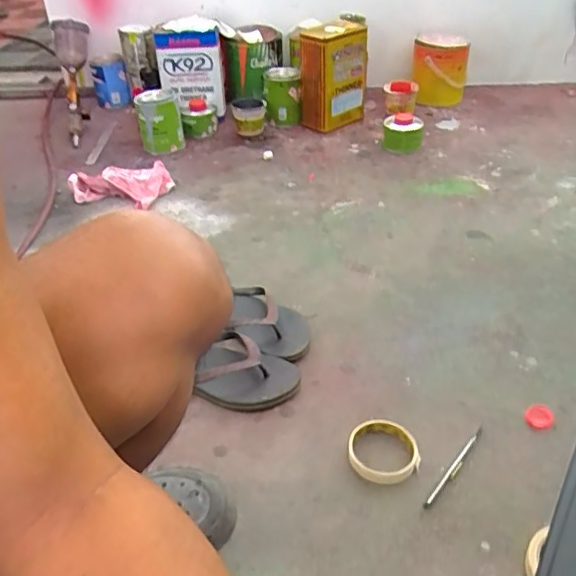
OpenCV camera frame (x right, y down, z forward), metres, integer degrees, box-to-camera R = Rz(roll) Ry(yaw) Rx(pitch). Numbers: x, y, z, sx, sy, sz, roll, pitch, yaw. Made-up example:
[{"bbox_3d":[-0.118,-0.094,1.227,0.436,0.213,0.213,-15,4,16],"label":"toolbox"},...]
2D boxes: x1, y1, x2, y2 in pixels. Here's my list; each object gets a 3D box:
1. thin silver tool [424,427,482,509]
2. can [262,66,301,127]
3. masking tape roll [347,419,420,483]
[{"bbox_3d":[0.207,0.219,0.712,0.010,0.008,0.147,26,45,31],"label":"thin silver tool"},{"bbox_3d":[-0.015,-0.516,1.575,0.103,0.134,0.097,-1,37,1],"label":"can"},{"bbox_3d":[0.117,0.204,0.724,0.084,0.017,0.080,-1,37,1],"label":"masking tape roll"}]

